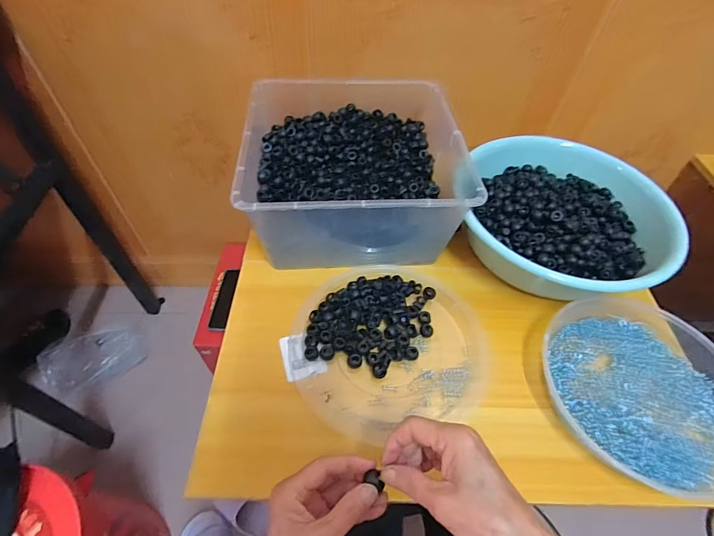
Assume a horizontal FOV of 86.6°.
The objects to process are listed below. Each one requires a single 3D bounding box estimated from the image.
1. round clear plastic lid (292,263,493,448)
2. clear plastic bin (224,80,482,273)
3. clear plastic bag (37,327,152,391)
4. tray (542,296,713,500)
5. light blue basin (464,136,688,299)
[{"bbox_3d":[0.043,0.089,0.477,0.238,0.022,0.216,-10,54,-11],"label":"round clear plastic lid"},{"bbox_3d":[-0.008,-0.154,0.581,0.288,0.133,0.308,-2,52,-6],"label":"clear plastic bin"},{"bbox_3d":[-0.673,0.221,0.967,0.251,0.037,0.163,-8,53,-9],"label":"clear plastic bag"},{"bbox_3d":[0.338,0.129,0.451,0.217,0.035,0.235,14,53,7],"label":"tray"},{"bbox_3d":[0.301,-0.069,0.559,0.264,0.101,0.269,2,52,-2],"label":"light blue basin"}]

